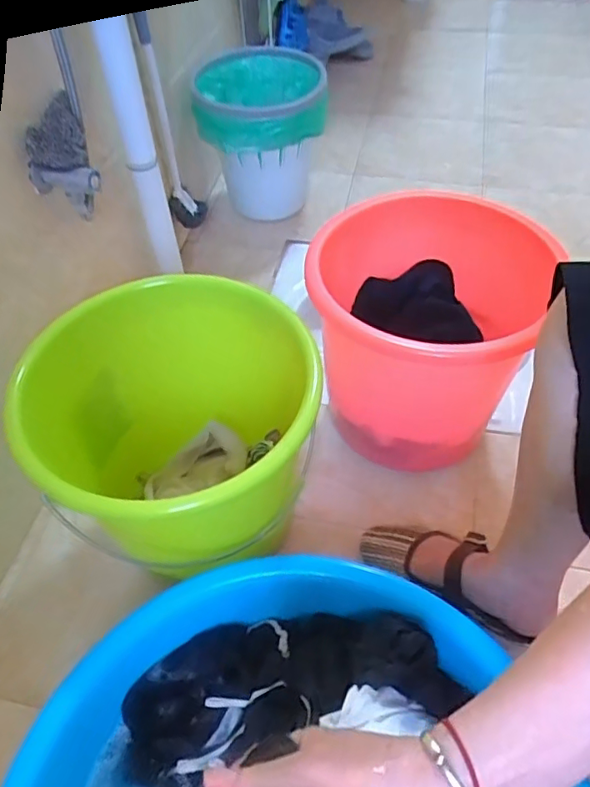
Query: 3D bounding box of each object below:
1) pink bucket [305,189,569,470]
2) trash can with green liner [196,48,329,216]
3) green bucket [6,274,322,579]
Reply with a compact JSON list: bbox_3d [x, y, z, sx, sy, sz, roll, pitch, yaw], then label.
[{"bbox_3d":[0.157,-0.075,0.777,0.294,0.263,0.282,-1,50,2],"label":"pink bucket"},{"bbox_3d":[-0.065,-0.509,1.167,0.237,0.298,0.306,-6,50,-2],"label":"trash can with green liner"},{"bbox_3d":[-0.138,0.066,0.697,0.290,0.292,0.281,-1,50,2],"label":"green bucket"}]

